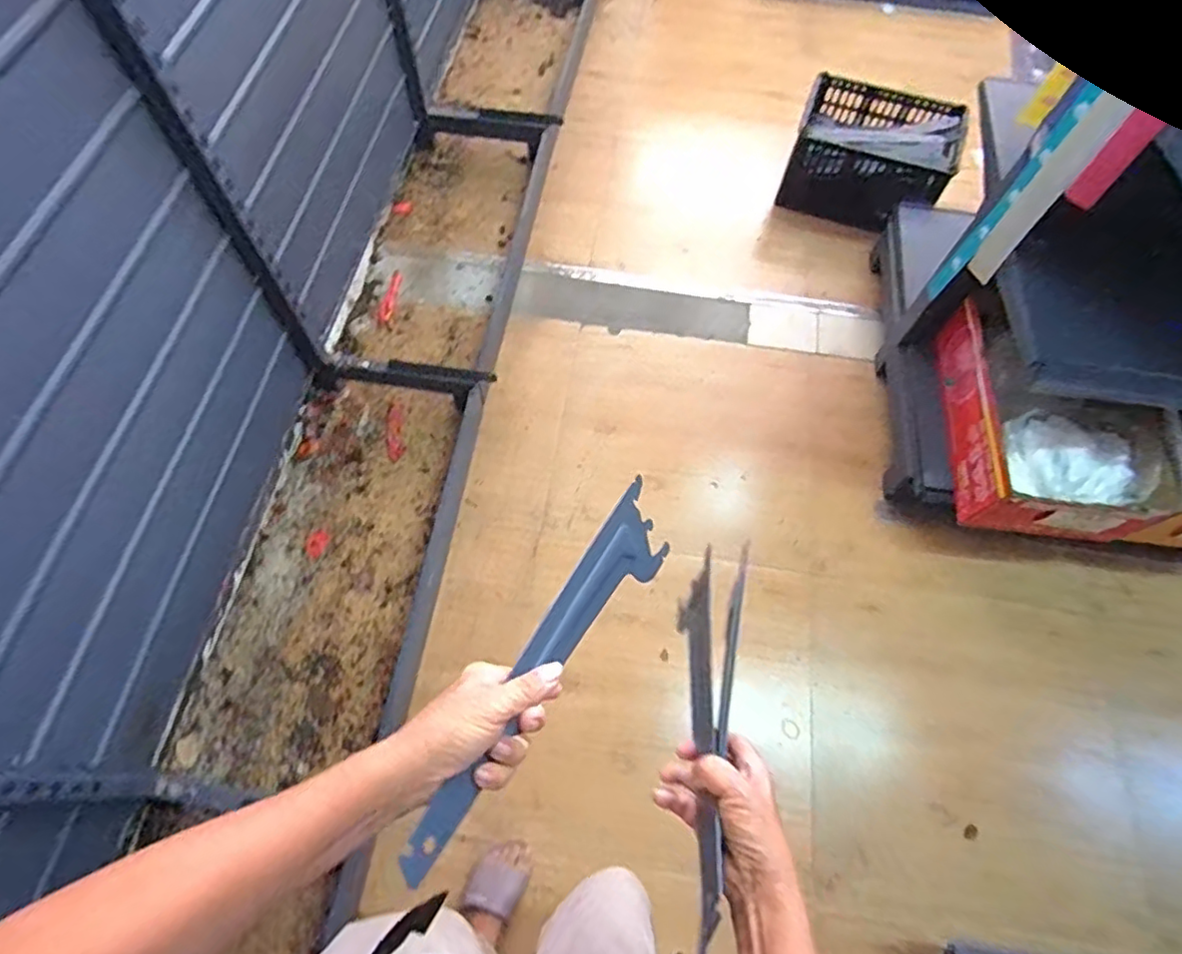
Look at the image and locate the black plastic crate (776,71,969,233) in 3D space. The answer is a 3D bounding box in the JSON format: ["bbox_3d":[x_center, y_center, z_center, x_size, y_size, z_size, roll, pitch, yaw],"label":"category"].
[{"bbox_3d":[0.673,-0.766,1.544,0.364,0.253,0.248,19,65,8],"label":"black plastic crate"}]

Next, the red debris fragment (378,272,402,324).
[{"bbox_3d":[-0.495,-0.443,1.544,0.036,0.012,0.153,5,64,1],"label":"red debris fragment"}]

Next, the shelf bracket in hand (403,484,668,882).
[{"bbox_3d":[-0.020,0.142,0.485,0.007,0.092,0.335,2,40,34],"label":"shelf bracket in hand"}]

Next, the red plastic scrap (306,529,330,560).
[{"bbox_3d":[-0.569,0.139,1.298,0.041,0.004,0.063,16,65,6],"label":"red plastic scrap"}]

